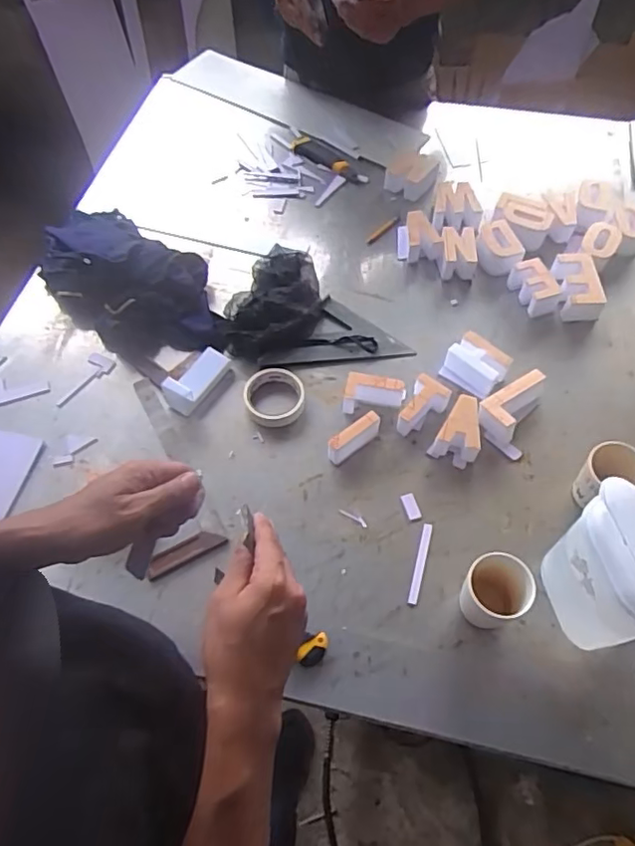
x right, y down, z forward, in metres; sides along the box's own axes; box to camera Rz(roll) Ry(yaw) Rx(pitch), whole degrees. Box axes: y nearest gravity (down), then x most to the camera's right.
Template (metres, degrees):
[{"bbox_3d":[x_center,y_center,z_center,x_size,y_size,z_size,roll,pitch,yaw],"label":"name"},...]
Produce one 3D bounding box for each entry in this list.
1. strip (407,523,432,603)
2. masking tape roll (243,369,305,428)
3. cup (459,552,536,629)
[{"bbox_3d":[0.133,0.181,0.750,0.012,0.007,0.109,15,61,9],"label":"strip"},{"bbox_3d":[-0.065,-0.038,0.865,0.089,0.018,0.091,0,60,0],"label":"masking tape roll"},{"bbox_3d":[0.205,0.199,0.679,0.069,0.098,0.065,0,60,0],"label":"cup"}]

